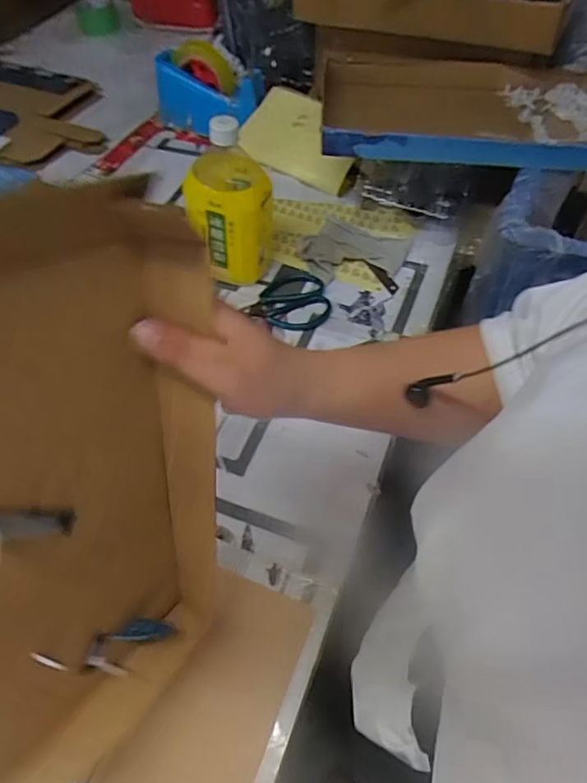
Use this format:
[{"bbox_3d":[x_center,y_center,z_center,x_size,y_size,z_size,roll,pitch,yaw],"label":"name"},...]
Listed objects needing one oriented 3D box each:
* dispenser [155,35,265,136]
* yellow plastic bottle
[{"bbox_3d":[-0.143,-0.498,0.838,0.190,0.120,0.065,7,56,8],"label":"dispenser"},{"bbox_3d":[-0.078,-0.225,0.611,0.102,0.199,0.091,-6,56,-1],"label":"yellow plastic bottle"}]

